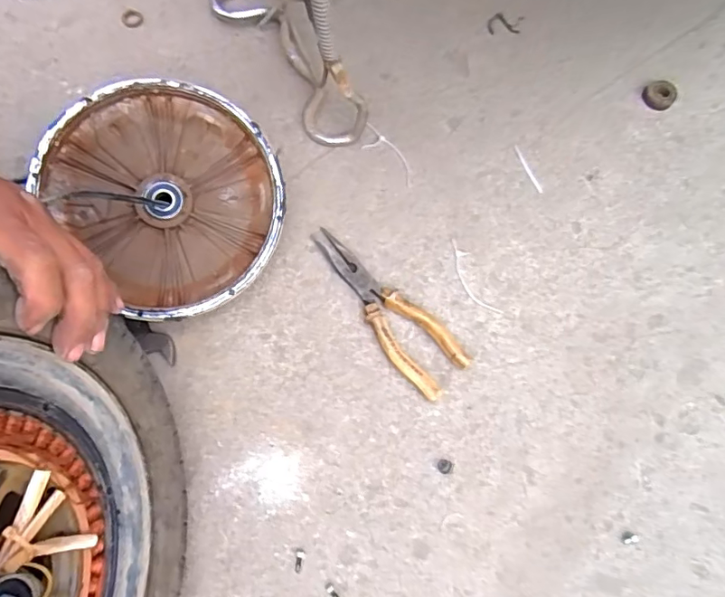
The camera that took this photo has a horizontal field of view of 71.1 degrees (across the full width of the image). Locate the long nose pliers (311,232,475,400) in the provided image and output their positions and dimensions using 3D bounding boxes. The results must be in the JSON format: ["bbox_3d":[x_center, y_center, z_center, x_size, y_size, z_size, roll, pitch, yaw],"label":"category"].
[{"bbox_3d":[0.021,0.006,0.489,0.062,0.016,0.193,-38,78,-12],"label":"long nose pliers"}]

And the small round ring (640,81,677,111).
[{"bbox_3d":[0.343,-0.235,0.584,0.036,0.008,0.035,1,73,-2],"label":"small round ring"}]

